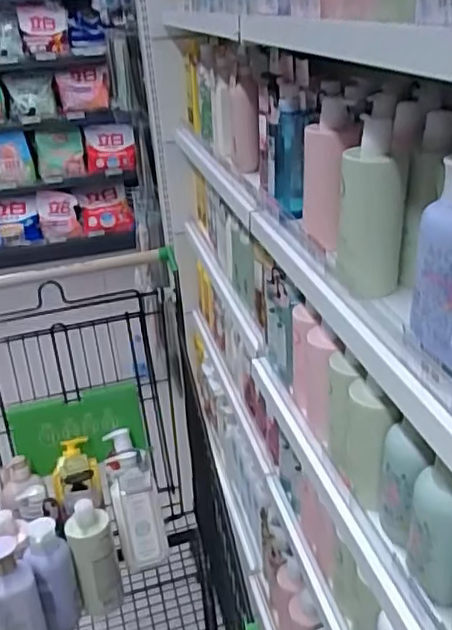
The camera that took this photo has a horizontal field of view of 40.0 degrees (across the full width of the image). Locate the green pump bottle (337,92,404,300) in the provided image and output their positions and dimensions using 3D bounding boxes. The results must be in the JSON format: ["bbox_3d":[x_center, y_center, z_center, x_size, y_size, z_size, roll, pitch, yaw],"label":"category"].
[{"bbox_3d":[0.175,-0.134,0.751,0.074,0.225,0.066,2,28,12],"label":"green pump bottle"}]

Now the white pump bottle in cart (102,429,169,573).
[{"bbox_3d":[-0.181,0.363,1.225,0.085,0.266,0.069,-13,-4,-16],"label":"white pump bottle in cart"}]

